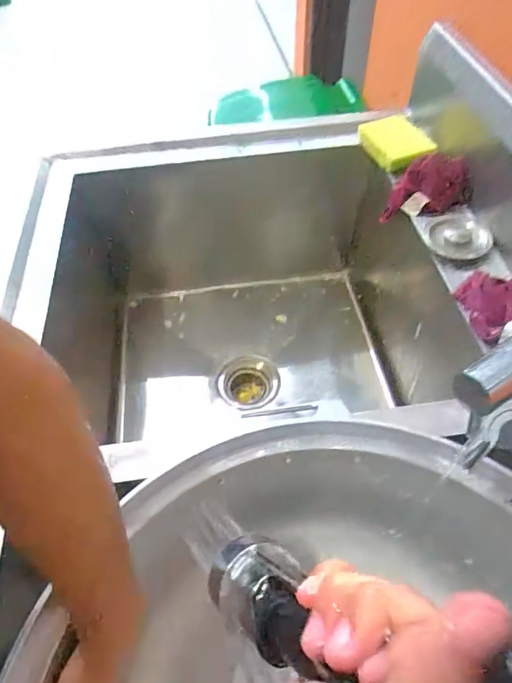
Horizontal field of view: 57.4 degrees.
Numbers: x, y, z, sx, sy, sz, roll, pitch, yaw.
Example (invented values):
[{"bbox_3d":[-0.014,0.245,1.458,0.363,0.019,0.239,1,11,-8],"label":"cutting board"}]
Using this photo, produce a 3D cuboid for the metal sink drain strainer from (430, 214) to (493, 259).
[{"bbox_3d":[0.270,-0.142,0.626,0.073,0.018,0.084,-3,52,0],"label":"metal sink drain strainer"}]

